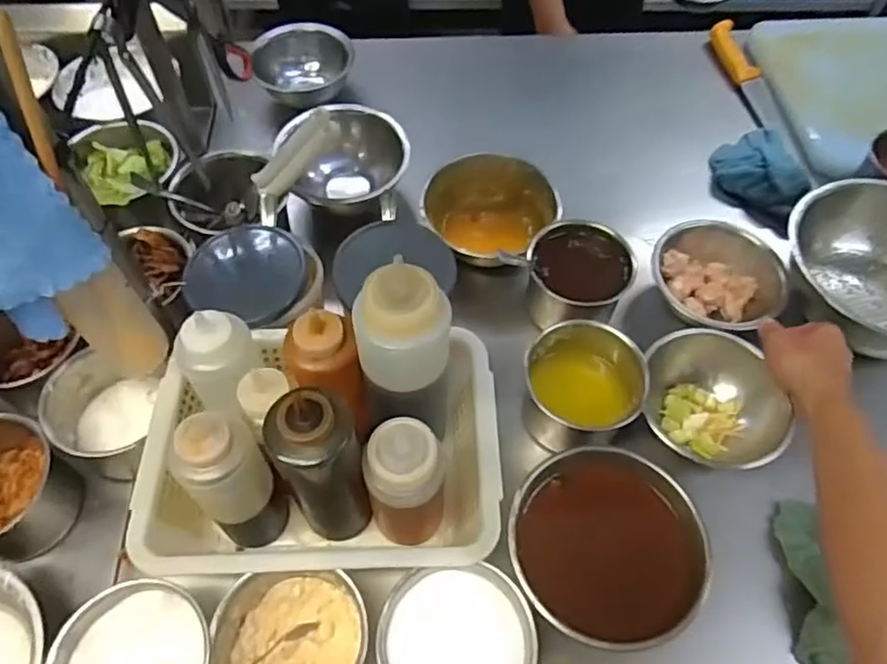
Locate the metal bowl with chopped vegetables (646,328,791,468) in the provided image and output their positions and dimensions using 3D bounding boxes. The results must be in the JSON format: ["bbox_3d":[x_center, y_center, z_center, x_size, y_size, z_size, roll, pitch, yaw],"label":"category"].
[{"bbox_3d":[0.278,0.071,0.652,0.128,0.070,0.127,1,58,-1],"label":"metal bowl with chopped vegetables"}]

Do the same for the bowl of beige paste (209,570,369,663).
[{"bbox_3d":[-0.121,0.260,0.515,0.115,0.088,0.109,1,58,-1],"label":"bowl of beige paste"}]

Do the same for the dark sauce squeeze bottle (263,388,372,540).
[{"bbox_3d":[-0.098,0.118,0.520,0.064,0.204,0.059,1,58,-1],"label":"dark sauce squeeze bottle"}]

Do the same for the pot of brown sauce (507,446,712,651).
[{"bbox_3d":[0.148,0.194,0.576,0.170,0.079,0.159,1,58,-1],"label":"pot of brown sauce"}]

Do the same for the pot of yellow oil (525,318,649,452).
[{"bbox_3d":[0.142,0.058,0.644,0.118,0.104,0.111,1,58,-1],"label":"pot of yellow oil"}]

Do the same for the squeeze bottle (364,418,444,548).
[{"bbox_3d":[-0.032,0.136,0.545,0.064,0.166,0.060,1,58,-1],"label":"squeeze bottle"}]

